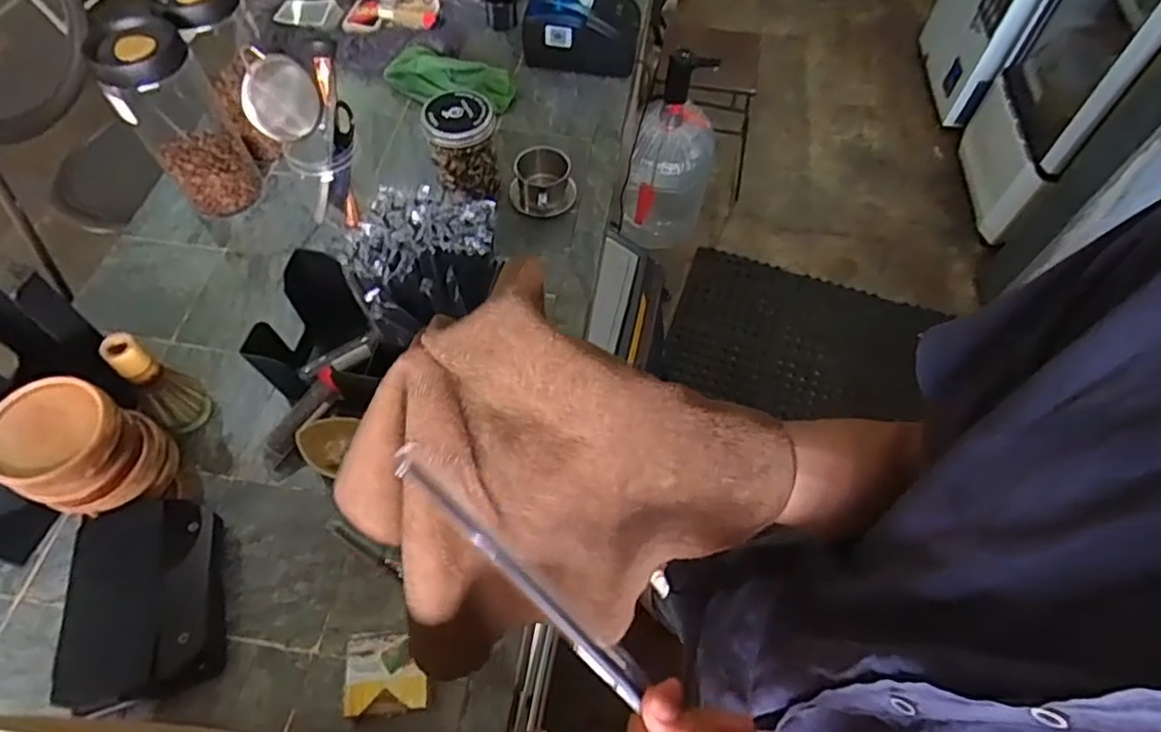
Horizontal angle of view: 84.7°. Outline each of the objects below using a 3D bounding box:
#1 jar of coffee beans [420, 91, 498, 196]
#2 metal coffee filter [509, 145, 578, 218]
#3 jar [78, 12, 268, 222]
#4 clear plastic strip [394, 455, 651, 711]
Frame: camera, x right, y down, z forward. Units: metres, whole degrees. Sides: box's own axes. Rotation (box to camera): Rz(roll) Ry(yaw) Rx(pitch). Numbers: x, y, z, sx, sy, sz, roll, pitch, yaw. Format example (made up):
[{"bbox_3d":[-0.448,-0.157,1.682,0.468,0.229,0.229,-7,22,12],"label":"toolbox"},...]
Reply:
[{"bbox_3d":[-0.152,-0.281,0.839,0.087,0.129,0.081,-10,61,-7],"label":"jar of coffee beans"},{"bbox_3d":[-0.051,-0.246,0.872,0.091,0.060,0.085,-3,60,-3],"label":"metal coffee filter"},{"bbox_3d":[-0.499,-0.307,0.795,0.103,0.224,0.117,-30,65,-17],"label":"jar"},{"bbox_3d":[-0.029,0.103,0.305,0.157,0.008,0.012,45,67,0],"label":"clear plastic strip"}]

